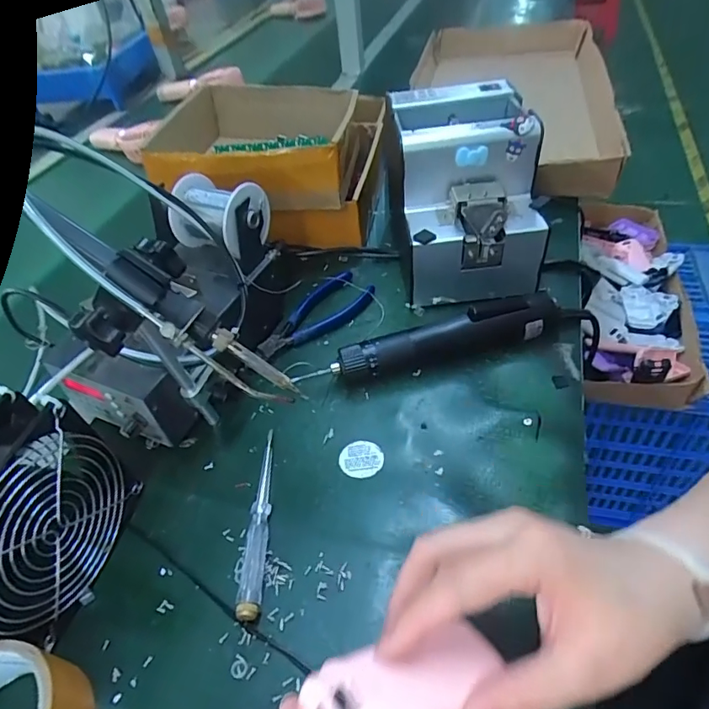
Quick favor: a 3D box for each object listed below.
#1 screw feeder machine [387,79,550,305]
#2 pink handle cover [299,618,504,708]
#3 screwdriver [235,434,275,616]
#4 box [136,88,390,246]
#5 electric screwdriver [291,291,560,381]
[{"bbox_3d":[0.105,-0.159,0.488,0.127,0.149,0.166,-6,46,3],"label":"screw feeder machine"},{"bbox_3d":[0.024,0.148,0.217,0.089,0.014,0.046,-8,45,-24],"label":"pink handle cover"},{"bbox_3d":[-0.068,0.115,0.351,0.016,0.016,0.139,-4,48,3],"label":"screwdriver"},{"bbox_3d":[-0.094,-0.217,0.576,0.208,0.135,0.205,-3,47,9],"label":"box"},{"bbox_3d":[0.070,-0.013,0.431,0.226,0.047,0.030,-14,48,-5],"label":"electric screwdriver"}]

